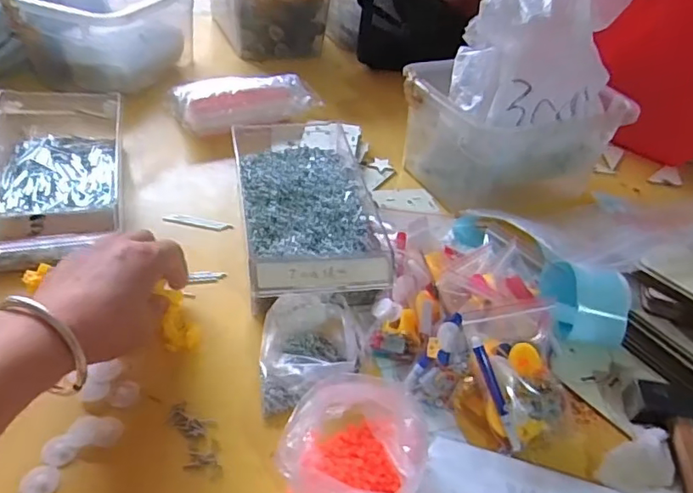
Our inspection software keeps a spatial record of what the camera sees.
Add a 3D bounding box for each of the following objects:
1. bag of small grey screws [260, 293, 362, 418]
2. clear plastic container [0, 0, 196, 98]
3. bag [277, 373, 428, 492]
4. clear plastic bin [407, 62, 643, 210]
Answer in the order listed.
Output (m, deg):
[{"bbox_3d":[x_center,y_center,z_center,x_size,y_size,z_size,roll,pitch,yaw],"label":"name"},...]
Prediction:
[{"bbox_3d":[-0.026,0.079,0.425,0.079,0.042,0.092,3,40,-7],"label":"bag of small grey screws"},{"bbox_3d":[-0.338,-0.304,0.779,0.184,0.116,0.207,12,40,5],"label":"clear plastic container"},{"bbox_3d":[0.003,0.135,0.355,0.089,0.059,0.094,10,40,2],"label":"bag"},{"bbox_3d":[0.184,-0.137,0.653,0.215,0.118,0.164,-16,46,-26],"label":"clear plastic bin"}]

